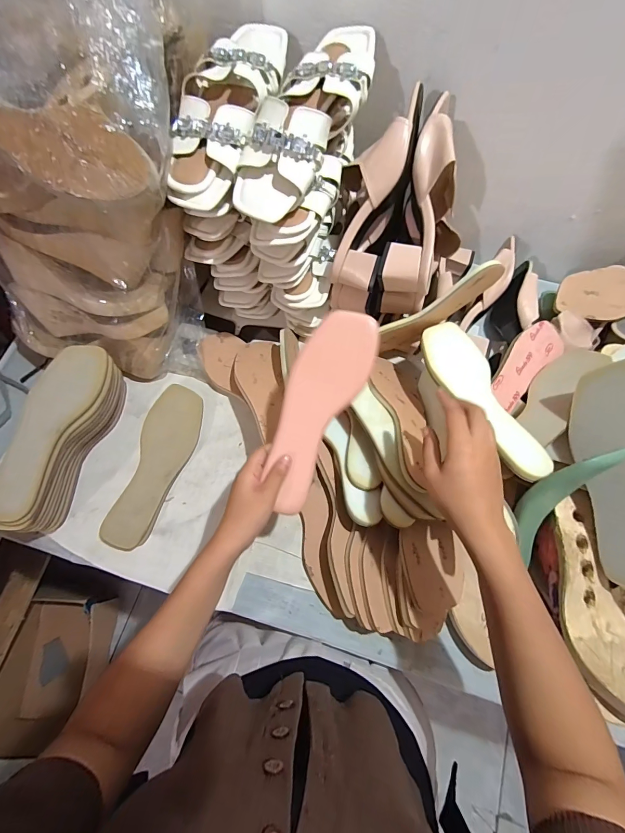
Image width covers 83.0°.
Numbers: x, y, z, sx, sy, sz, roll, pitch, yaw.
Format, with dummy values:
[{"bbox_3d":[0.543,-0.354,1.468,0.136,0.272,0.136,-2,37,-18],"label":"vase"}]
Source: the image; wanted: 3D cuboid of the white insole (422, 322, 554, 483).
[{"bbox_3d":[0.213,-0.028,0.446,0.079,0.015,0.233,-19,61,-6],"label":"white insole"}]

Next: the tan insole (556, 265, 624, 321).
[{"bbox_3d":[0.512,-0.187,0.548,0.224,0.029,0.078,10,71,19],"label":"tan insole"}]

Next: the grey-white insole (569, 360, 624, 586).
[{"bbox_3d":[0.340,0.066,0.392,0.017,0.084,0.246,-5,93,-39],"label":"grey-white insole"}]

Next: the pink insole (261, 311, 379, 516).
[{"bbox_3d":[0.003,-0.007,0.405,0.078,0.025,0.230,22,93,8],"label":"pink insole"}]

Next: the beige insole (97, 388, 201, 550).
[{"bbox_3d":[-0.230,0.069,0.530,0.081,0.017,0.241,13,69,-4],"label":"beige insole"}]

